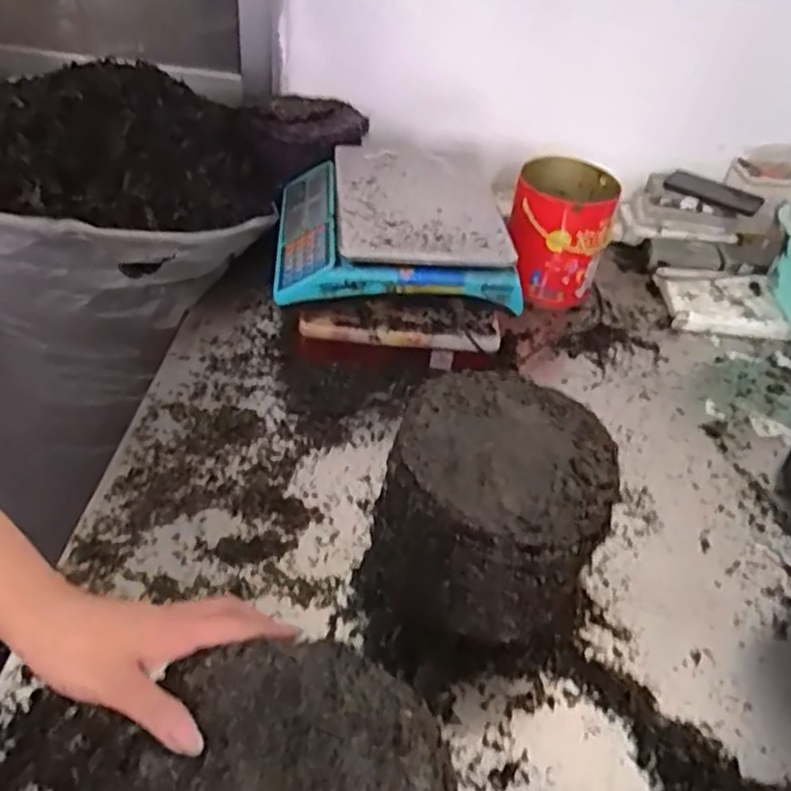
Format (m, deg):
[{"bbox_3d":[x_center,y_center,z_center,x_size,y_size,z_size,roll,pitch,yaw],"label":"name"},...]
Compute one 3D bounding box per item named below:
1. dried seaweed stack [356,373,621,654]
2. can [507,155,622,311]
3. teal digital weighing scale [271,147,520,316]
[{"bbox_3d":[0.086,0.112,0.659,0.193,0.196,0.196,14,42,9],"label":"dried seaweed stack"},{"bbox_3d":[0.263,-0.263,1.126,0.148,0.180,0.169,15,42,10],"label":"can"},{"bbox_3d":[-0.011,-0.261,1.017,0.316,0.086,0.323,0,41,-7],"label":"teal digital weighing scale"}]

